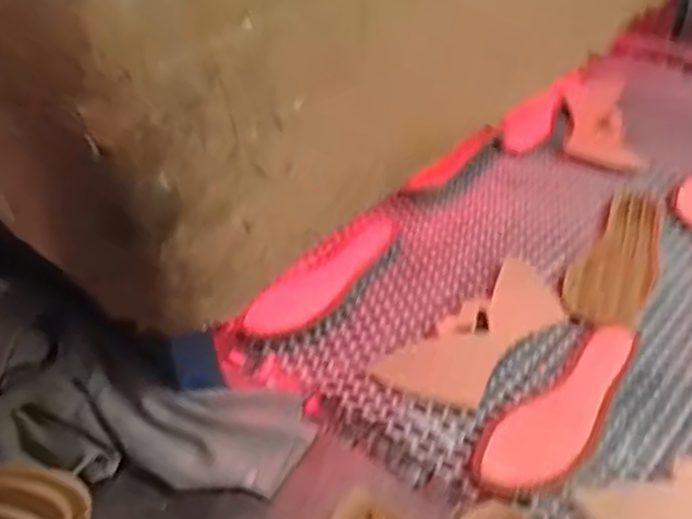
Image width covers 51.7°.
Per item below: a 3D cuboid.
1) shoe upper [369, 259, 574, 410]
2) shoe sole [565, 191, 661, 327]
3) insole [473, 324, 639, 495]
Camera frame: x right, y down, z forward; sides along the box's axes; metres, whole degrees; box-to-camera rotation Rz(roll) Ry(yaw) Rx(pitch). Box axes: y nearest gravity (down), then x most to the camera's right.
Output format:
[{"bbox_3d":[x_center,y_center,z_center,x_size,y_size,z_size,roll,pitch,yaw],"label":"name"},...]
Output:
[{"bbox_3d":[0.133,0.071,0.696,0.092,0.011,0.218,30,51,34],"label":"shoe upper"},{"bbox_3d":[0.300,-0.006,0.770,0.080,0.004,0.221,21,47,27],"label":"shoe sole"},{"bbox_3d":[0.188,0.128,0.618,0.077,0.018,0.207,27,49,32],"label":"insole"}]

